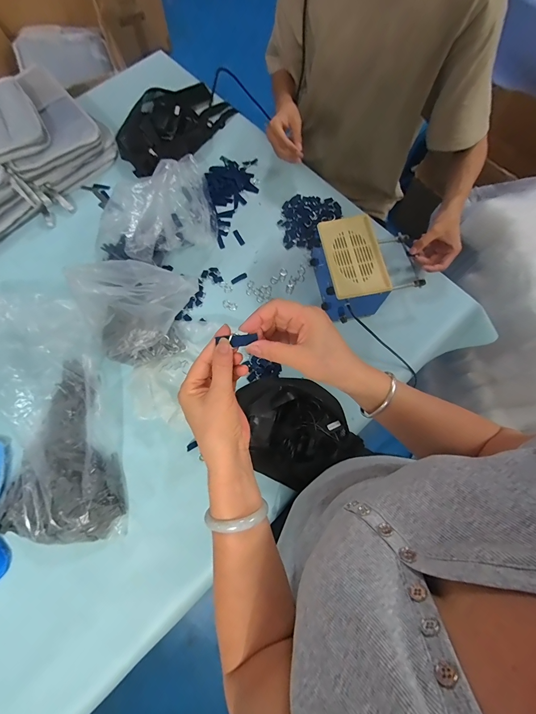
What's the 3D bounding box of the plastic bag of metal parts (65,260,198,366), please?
[{"bbox_3d":[-0.238,-0.088,0.614,0.195,0.192,0.148,-11,74,-4],"label":"plastic bag of metal parts"}]

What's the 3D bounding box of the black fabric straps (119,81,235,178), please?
[{"bbox_3d":[-0.241,-0.633,0.818,0.166,0.099,0.352,34,76,9],"label":"black fabric straps"}]

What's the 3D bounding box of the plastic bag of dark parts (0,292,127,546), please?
[{"bbox_3d":[-0.436,0.102,0.619,0.226,0.064,0.510,-13,74,-5],"label":"plastic bag of dark parts"}]

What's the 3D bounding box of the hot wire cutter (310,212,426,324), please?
[{"bbox_3d":[0.212,-0.190,0.668,0.205,0.116,0.186,-10,74,-4],"label":"hot wire cutter"}]

